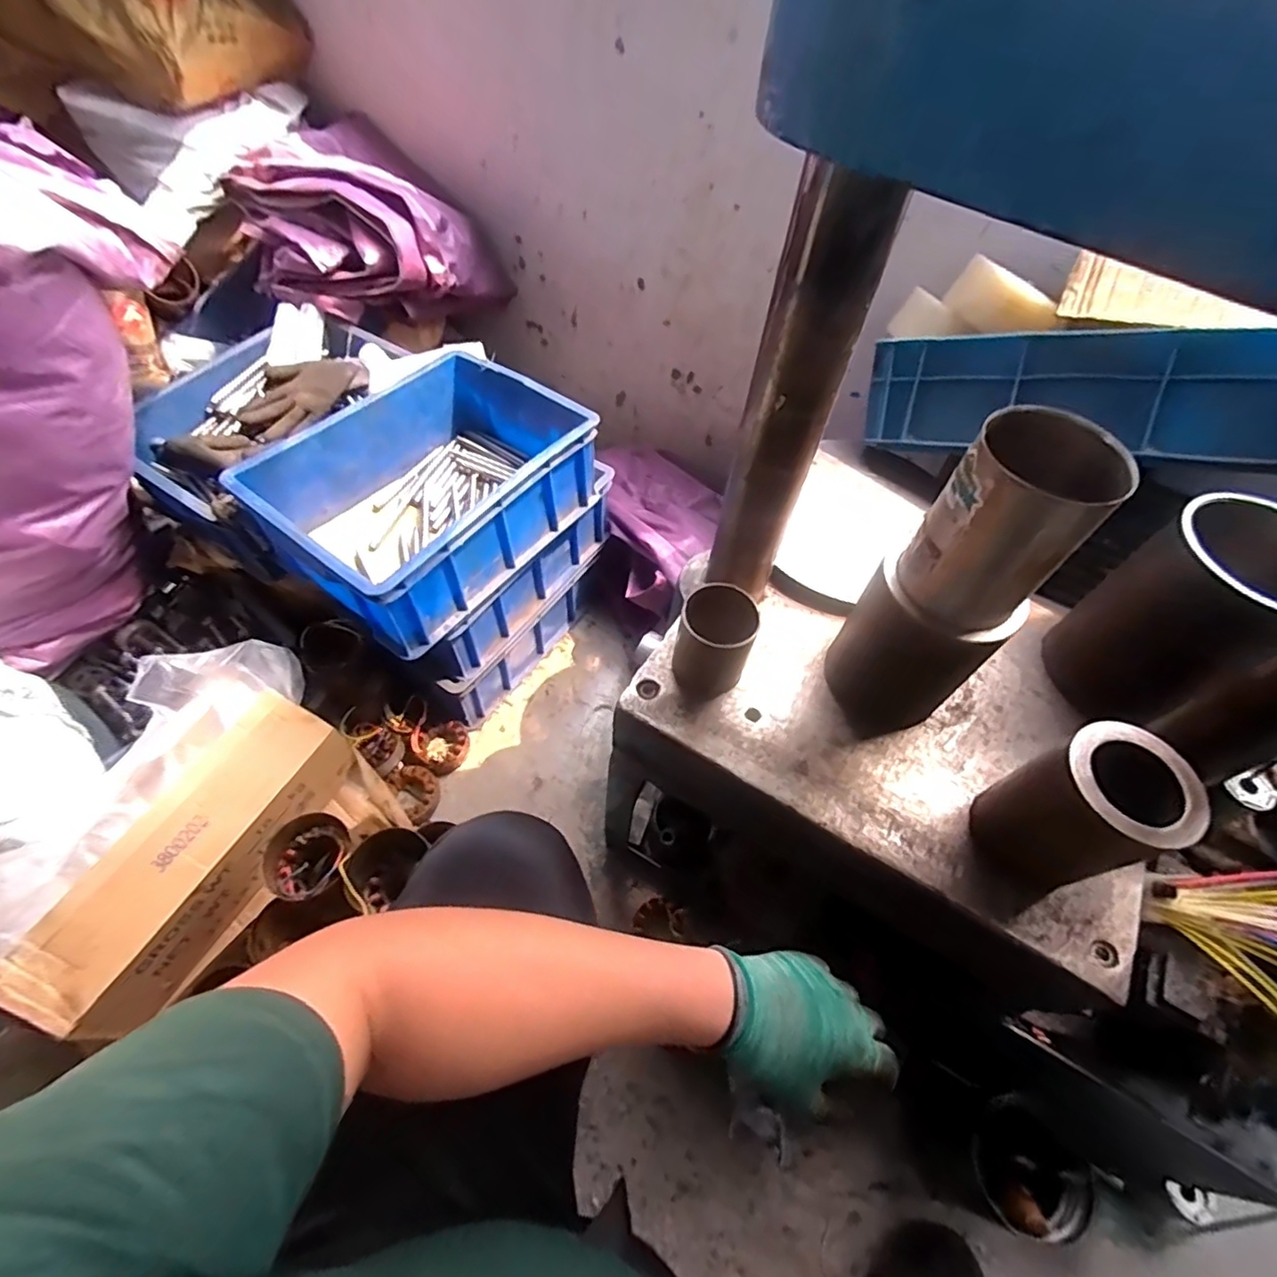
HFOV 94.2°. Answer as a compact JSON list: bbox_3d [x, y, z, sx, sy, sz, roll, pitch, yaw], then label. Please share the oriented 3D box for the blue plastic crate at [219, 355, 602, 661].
[{"bbox_3d":[-0.282,-0.207,0.825,0.287,0.148,0.398,34,60,17],"label":"blue plastic crate"}]

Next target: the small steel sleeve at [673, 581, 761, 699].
[{"bbox_3d":[0.070,0.006,0.553,0.065,0.091,0.073,15,56,6],"label":"small steel sleeve"}]

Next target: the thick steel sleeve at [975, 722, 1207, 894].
[{"bbox_3d":[0.335,0.136,0.462,0.089,0.139,0.085,-16,59,-15],"label":"thick steel sleeve"}]

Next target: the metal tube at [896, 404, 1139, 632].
[{"bbox_3d":[0.253,-0.077,0.414,0.077,0.133,0.089,-37,66,-25],"label":"metal tube"}]

